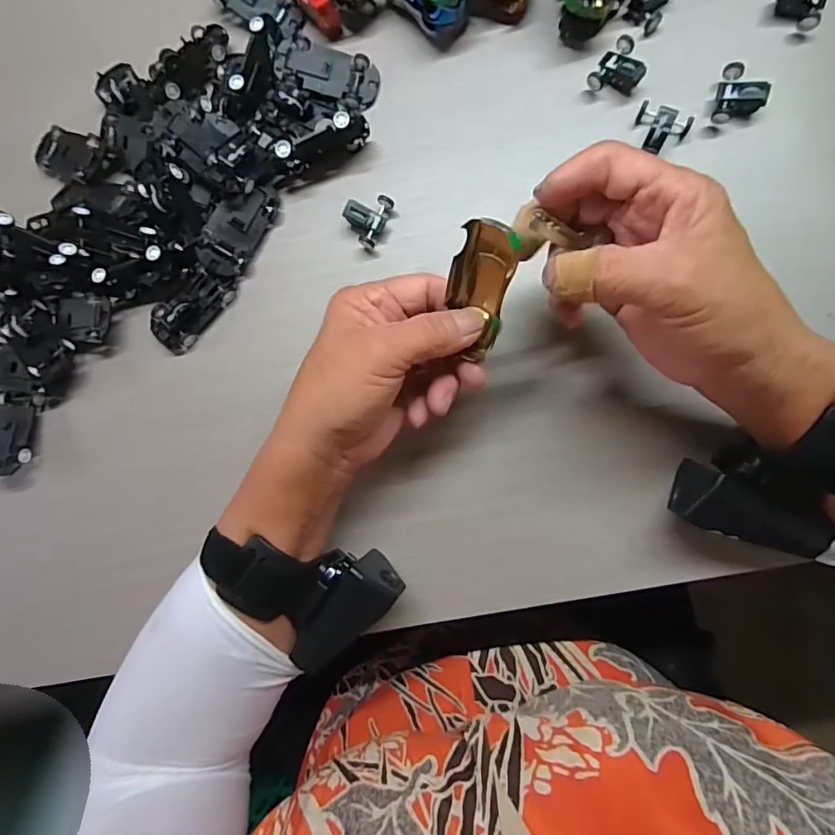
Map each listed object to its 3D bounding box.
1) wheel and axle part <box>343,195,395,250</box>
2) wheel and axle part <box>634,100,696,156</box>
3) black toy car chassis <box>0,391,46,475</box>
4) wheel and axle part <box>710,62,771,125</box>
[{"bbox_3d":[-0.031,-0.124,0.308,0.023,0.017,0.032,29,89,6],"label":"wheel and axle part"},{"bbox_3d":[0.143,-0.170,0.291,0.032,0.014,0.025,28,89,6],"label":"wheel and axle part"},{"bbox_3d":[-0.266,0.011,0.326,0.034,0.020,0.052,2,86,5],"label":"black toy car chassis"},{"bbox_3d":[0.187,-0.185,0.288,0.025,0.016,0.032,15,87,6],"label":"wheel and axle part"}]

